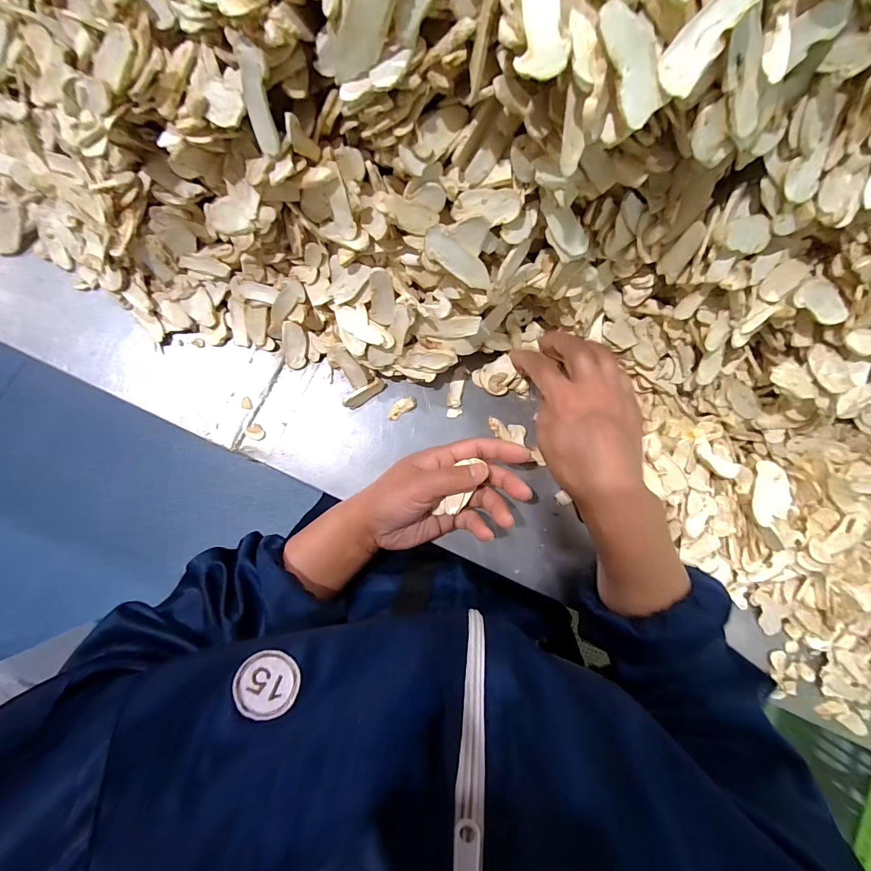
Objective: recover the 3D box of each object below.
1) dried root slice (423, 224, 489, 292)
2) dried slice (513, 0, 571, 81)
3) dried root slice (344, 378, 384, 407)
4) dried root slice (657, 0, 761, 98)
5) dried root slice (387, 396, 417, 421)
[{"bbox_3d":[0.018,-0.130,0.278,0.058,0.008,0.022,30,116,-25],"label":"dried root slice"},{"bbox_3d":[0.049,-0.198,0.178,0.024,0.008,0.049,-11,102,-8],"label":"dried slice"},{"bbox_3d":[-0.069,-0.041,0.365,0.043,0.009,0.011,-36,91,-8],"label":"dried root slice"},{"bbox_3d":[0.127,-0.190,0.176,0.004,0.047,0.022,-18,63,-49],"label":"dried root slice"},{"bbox_3d":[-0.034,-0.028,0.377,0.032,0.005,0.015,-35,91,-8],"label":"dried root slice"}]

